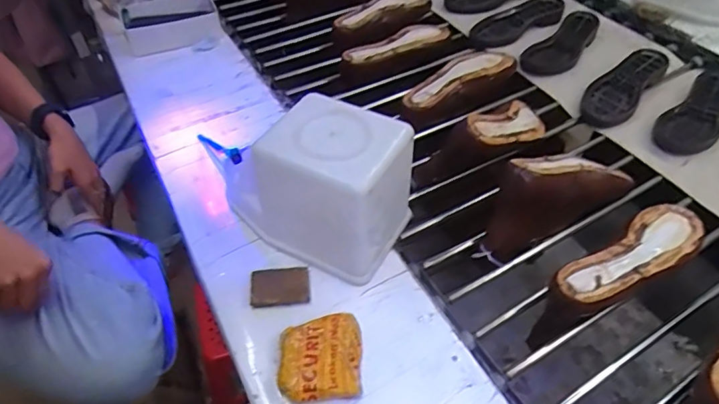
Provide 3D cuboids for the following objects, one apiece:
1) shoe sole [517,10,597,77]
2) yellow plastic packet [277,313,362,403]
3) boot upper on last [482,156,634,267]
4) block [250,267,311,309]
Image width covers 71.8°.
[{"bbox_3d":[0.422,-0.332,1.036,0.091,0.041,0.249,32,55,27],"label":"shoe sole"},{"bbox_3d":[-0.042,0.166,0.536,0.086,0.021,0.090,-2,47,-1],"label":"yellow plastic packet"},{"bbox_3d":[0.274,-0.018,0.699,0.234,0.104,0.082,-23,51,-19],"label":"boot upper on last"},{"bbox_3d":[-0.096,0.103,0.603,0.070,0.009,0.049,-5,47,-3],"label":"block"}]

